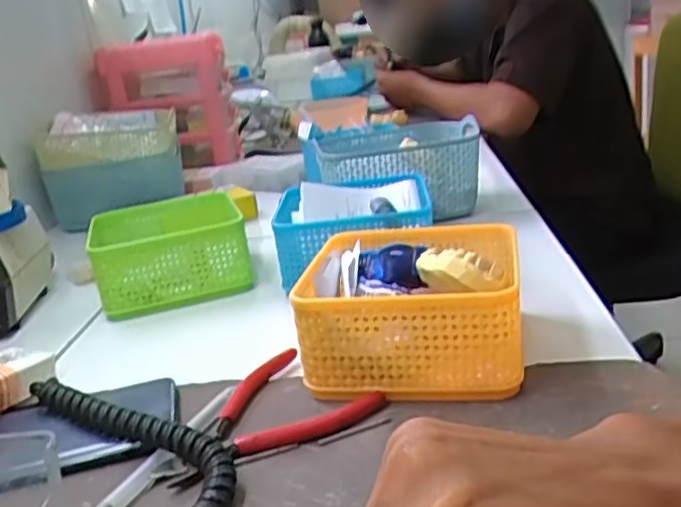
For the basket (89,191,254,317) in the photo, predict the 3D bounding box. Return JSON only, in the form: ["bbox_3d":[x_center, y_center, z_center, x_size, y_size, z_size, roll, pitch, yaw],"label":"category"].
[{"bbox_3d":[-0.154,-0.003,0.632,0.129,0.060,0.123,-11,20,-13],"label":"basket"}]

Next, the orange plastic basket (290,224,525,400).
[{"bbox_3d":[0.048,0.032,0.452,0.131,0.065,0.134,-3,20,11],"label":"orange plastic basket"}]

